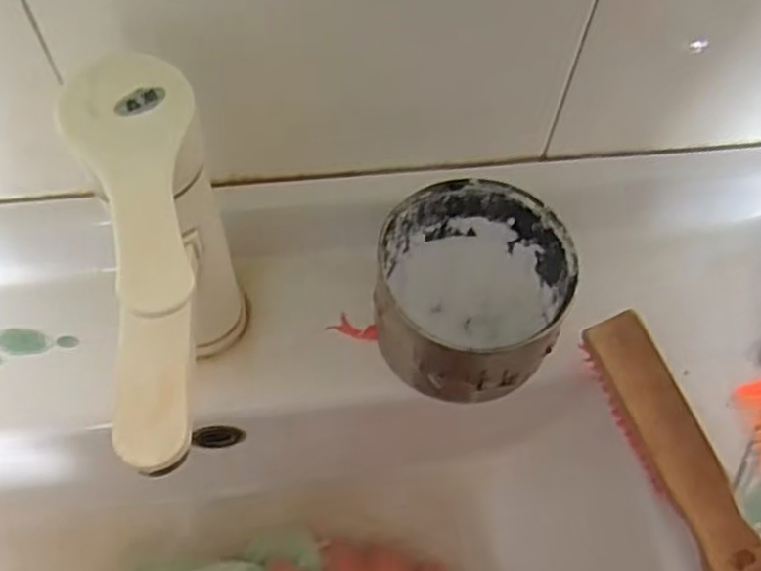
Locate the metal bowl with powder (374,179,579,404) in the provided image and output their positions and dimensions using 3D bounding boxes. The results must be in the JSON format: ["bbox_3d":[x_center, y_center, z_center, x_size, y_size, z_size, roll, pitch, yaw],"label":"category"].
[{"bbox_3d":[0.047,0.006,0.425,0.099,0.073,0.100,1,61,-2],"label":"metal bowl with powder"}]

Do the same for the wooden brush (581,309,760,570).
[{"bbox_3d":[0.164,0.112,0.390,0.035,0.034,0.207,-21,64,-13],"label":"wooden brush"}]

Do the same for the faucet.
[{"bbox_3d":[-0.090,0.019,0.343,0.049,0.189,0.136,-8,62,-7],"label":"faucet"}]

